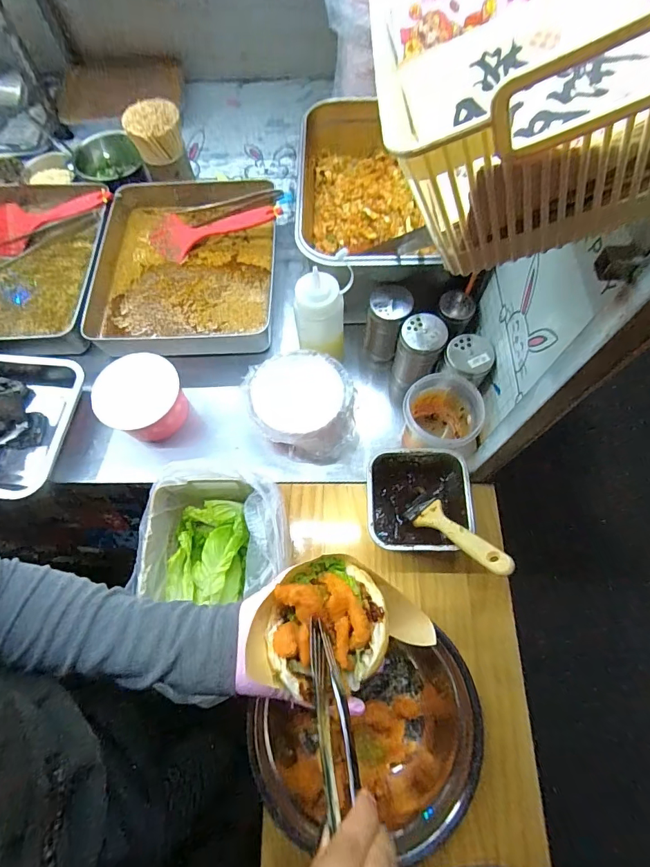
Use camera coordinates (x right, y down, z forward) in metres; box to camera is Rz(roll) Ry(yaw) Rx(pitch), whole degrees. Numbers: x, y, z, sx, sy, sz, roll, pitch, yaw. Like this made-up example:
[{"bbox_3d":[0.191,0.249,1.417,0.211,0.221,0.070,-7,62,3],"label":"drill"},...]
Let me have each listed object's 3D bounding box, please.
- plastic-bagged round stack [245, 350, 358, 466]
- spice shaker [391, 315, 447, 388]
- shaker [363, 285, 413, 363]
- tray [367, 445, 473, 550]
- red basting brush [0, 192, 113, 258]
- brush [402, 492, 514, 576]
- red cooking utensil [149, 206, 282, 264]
[{"bbox_3d":[-0.029,-0.036,0.580,0.140,0.081,0.136,-1,66,2],"label":"plastic-bagged round stack"},{"bbox_3d":[0.130,-0.112,0.592,0.061,0.108,0.067,14,68,8],"label":"spice shaker"},{"bbox_3d":[0.089,-0.156,0.622,0.056,0.120,0.054,-1,66,2],"label":"shaker"},{"bbox_3d":[0.111,0.091,0.520,0.119,0.094,0.118,0,66,2],"label":"tray"},{"bbox_3d":[-0.487,-0.380,0.737,0.238,0.035,0.095,-11,66,12],"label":"red basting brush"},{"bbox_3d":[0.145,0.109,0.468,0.047,0.162,0.010,-33,114,-12],"label":"brush"},{"bbox_3d":[-0.188,-0.354,0.718,0.233,0.023,0.090,-9,66,13],"label":"red cooking utensil"}]

